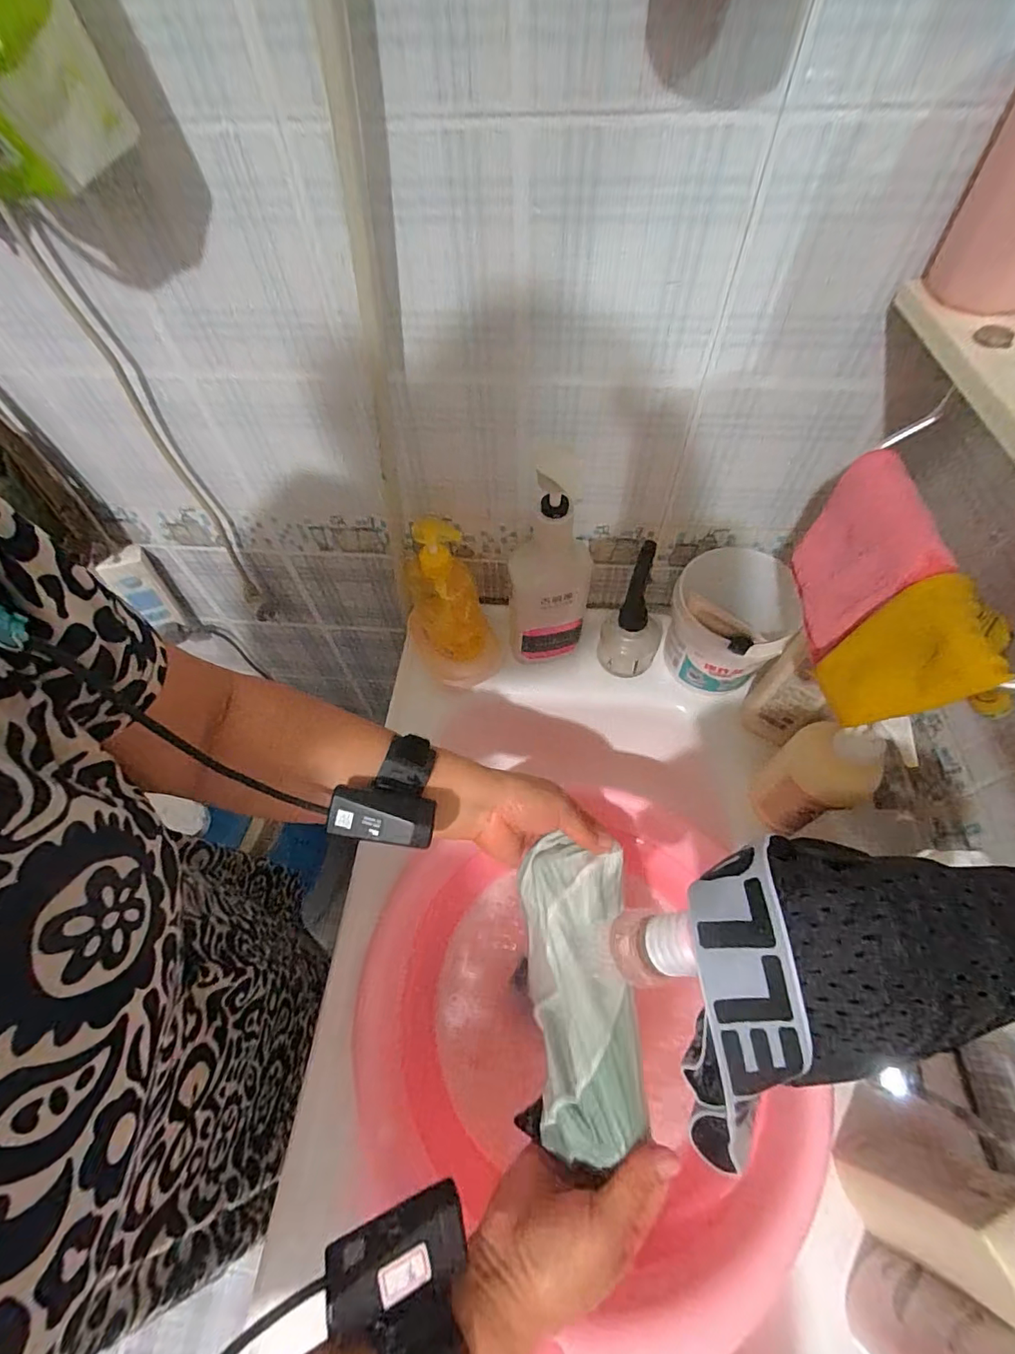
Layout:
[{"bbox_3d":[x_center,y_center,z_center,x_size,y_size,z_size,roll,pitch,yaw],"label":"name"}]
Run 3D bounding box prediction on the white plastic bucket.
[{"bbox_3d":[0.245,-0.053,0.552,0.120,0.135,0.112,-1,59,2],"label":"white plastic bucket"}]

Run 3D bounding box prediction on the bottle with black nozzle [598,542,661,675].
[{"bbox_3d":[0.143,-0.069,0.558,0.067,0.138,0.076,17,61,13],"label":"bottle with black nozzle"}]

